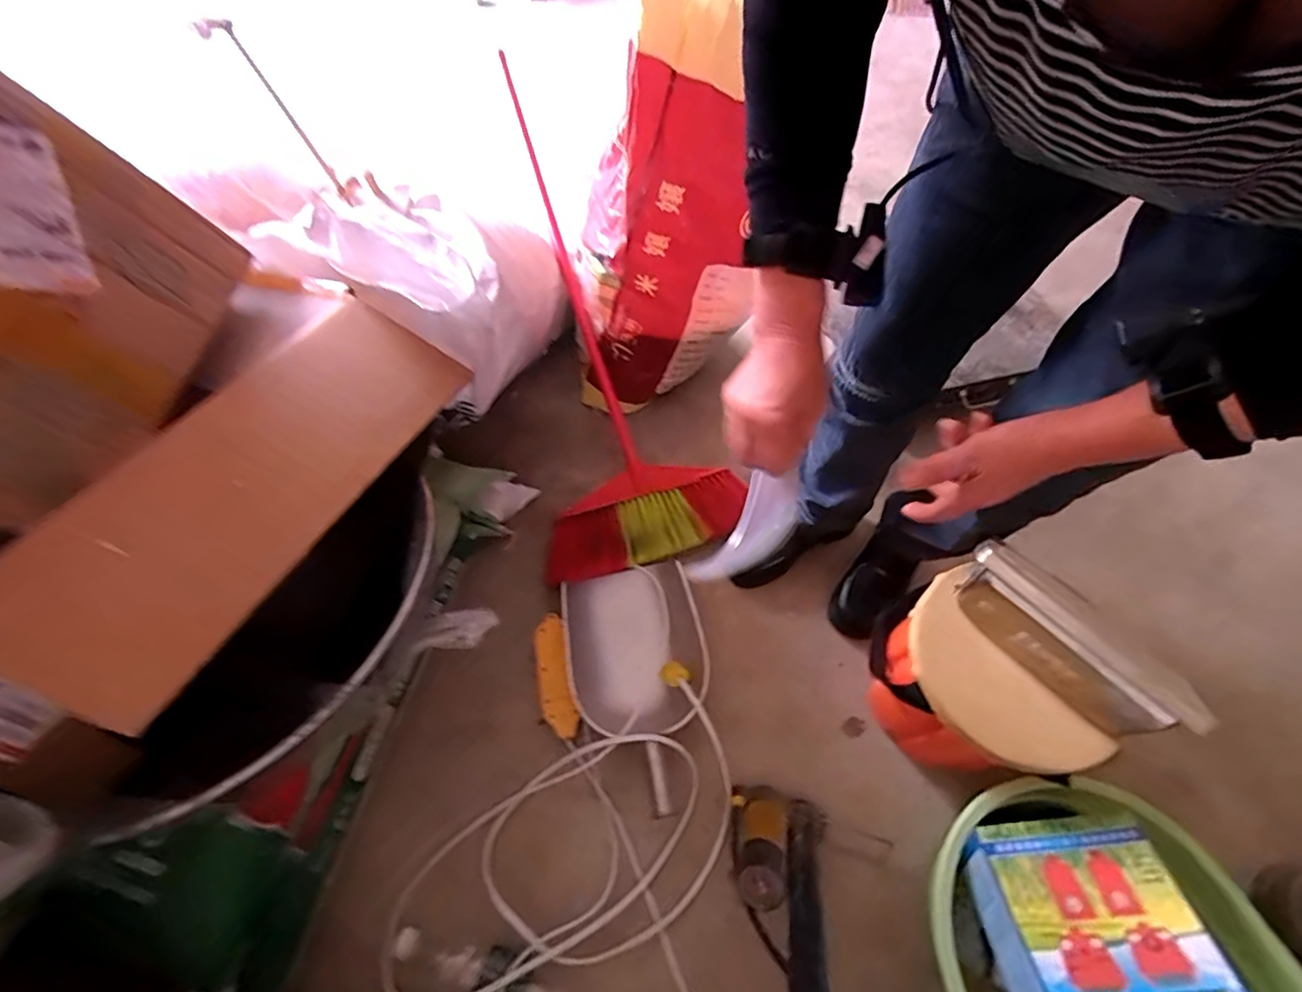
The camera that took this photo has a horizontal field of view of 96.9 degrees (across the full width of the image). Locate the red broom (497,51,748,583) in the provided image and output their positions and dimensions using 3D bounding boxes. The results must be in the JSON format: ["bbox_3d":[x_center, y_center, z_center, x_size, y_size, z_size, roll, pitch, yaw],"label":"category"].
[{"bbox_3d":[-0.138,-0.340,1.095,0.333,0.121,0.965,-16,76,-9],"label":"red broom"}]

